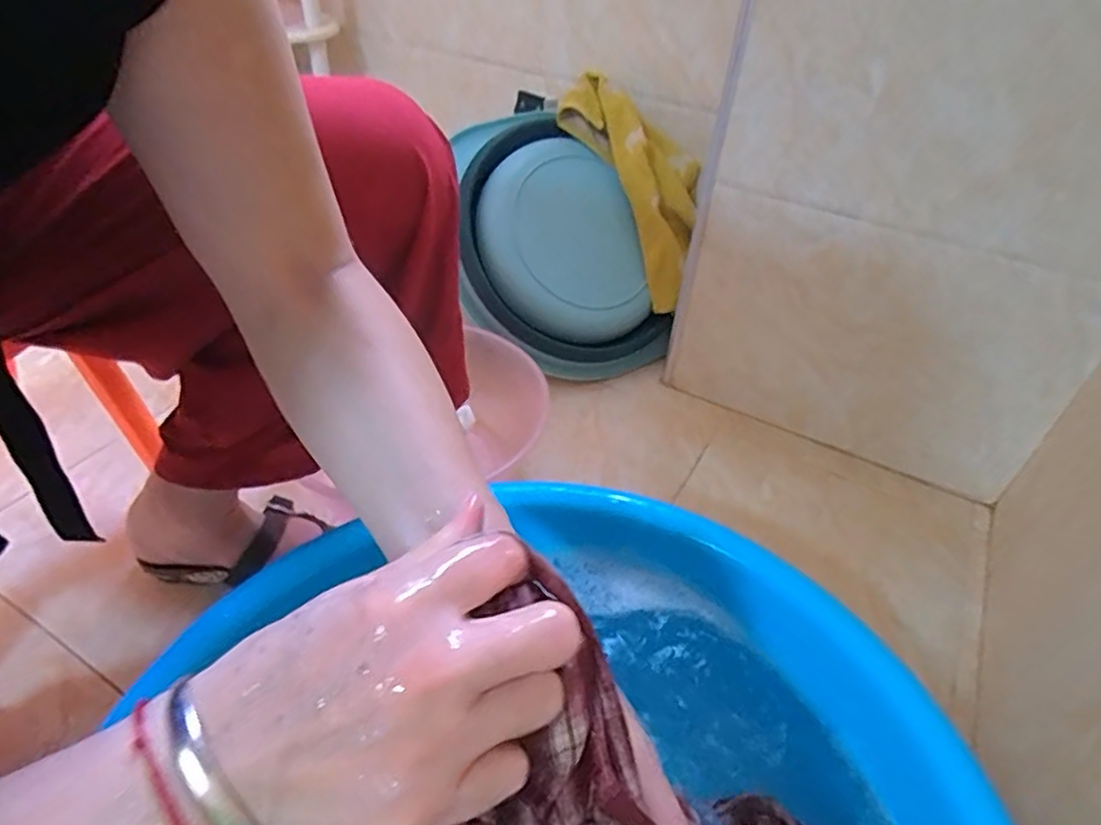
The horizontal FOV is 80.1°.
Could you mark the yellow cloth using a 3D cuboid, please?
[{"bbox_3d":[0.137,-0.309,0.878,0.155,0.066,0.325,-25,92,-29],"label":"yellow cloth"}]

